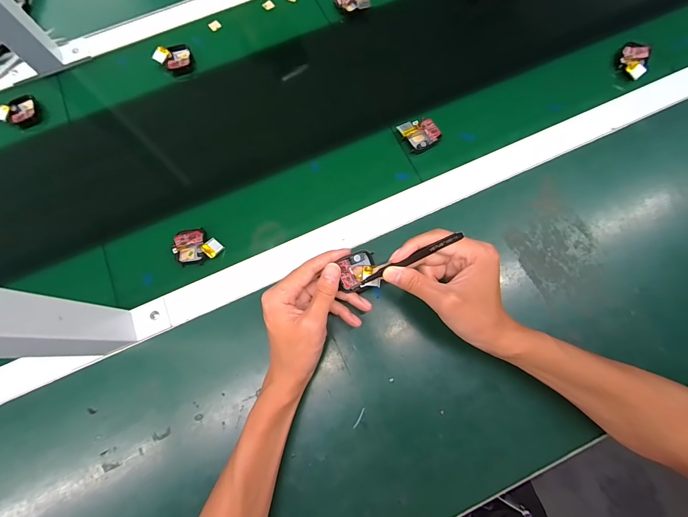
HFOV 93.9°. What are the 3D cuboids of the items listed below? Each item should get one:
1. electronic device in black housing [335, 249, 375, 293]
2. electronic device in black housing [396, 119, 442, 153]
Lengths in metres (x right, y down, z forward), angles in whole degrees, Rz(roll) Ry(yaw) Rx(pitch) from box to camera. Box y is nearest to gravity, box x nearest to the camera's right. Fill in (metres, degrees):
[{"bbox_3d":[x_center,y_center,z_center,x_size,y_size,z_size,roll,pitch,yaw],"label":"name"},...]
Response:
[{"bbox_3d":[0.015,0.013,0.334,0.034,0.013,0.041,-7,73,0],"label":"electronic device in black housing"},{"bbox_3d":[0.102,-0.168,0.434,0.043,0.018,0.044,-34,75,-8],"label":"electronic device in black housing"}]

